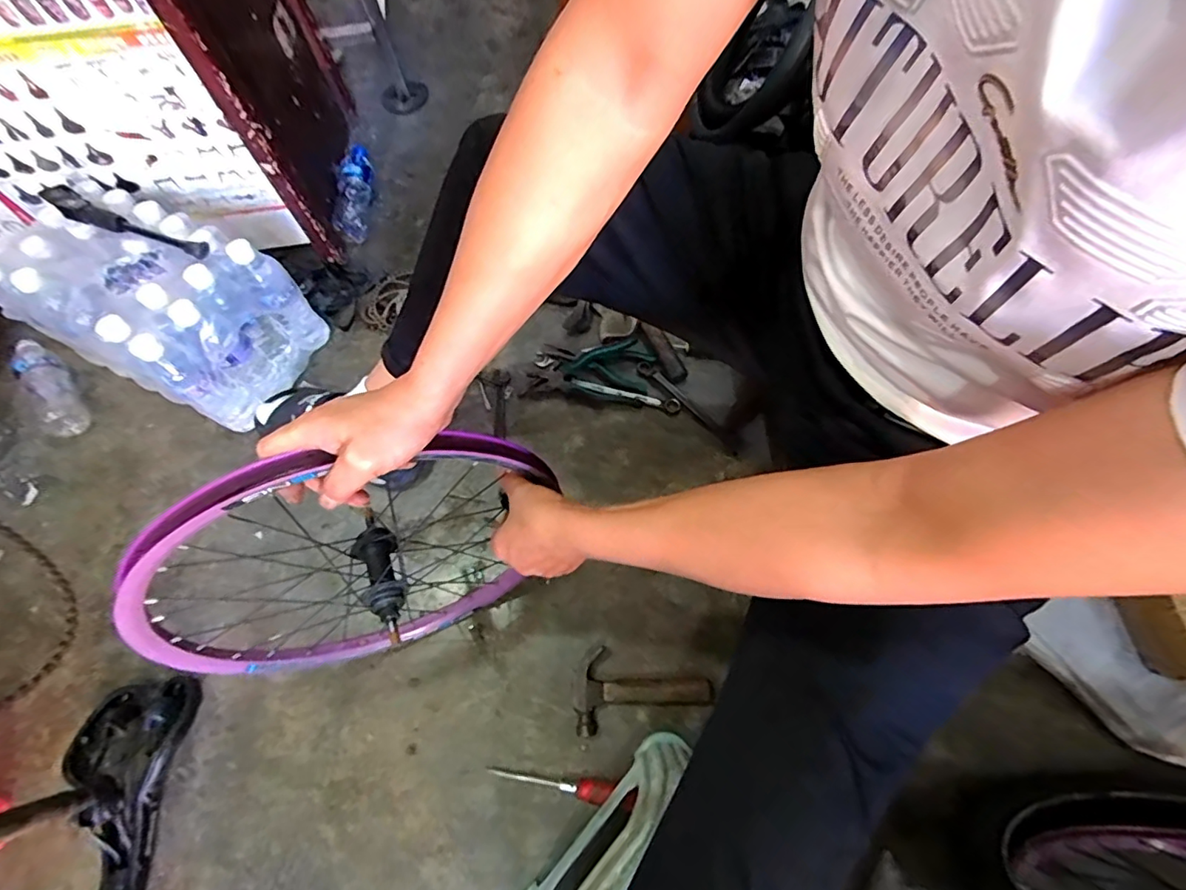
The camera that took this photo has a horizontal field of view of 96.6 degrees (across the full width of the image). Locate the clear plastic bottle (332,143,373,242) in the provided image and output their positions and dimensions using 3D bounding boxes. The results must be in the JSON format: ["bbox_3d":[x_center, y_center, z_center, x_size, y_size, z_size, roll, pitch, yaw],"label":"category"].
[{"bbox_3d":[-0.469,-0.504,1.044,0.057,0.055,0.248,-6,66,-2],"label":"clear plastic bottle"}]

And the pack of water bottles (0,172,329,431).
[{"bbox_3d":[-0.664,-0.215,0.833,0.345,0.215,0.232,22,68,10],"label":"pack of water bottles"}]

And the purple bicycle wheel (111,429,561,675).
[{"bbox_3d":[-0.229,0.138,0.556,0.376,0.403,0.099,-18,67,-7],"label":"purple bicycle wheel"}]

